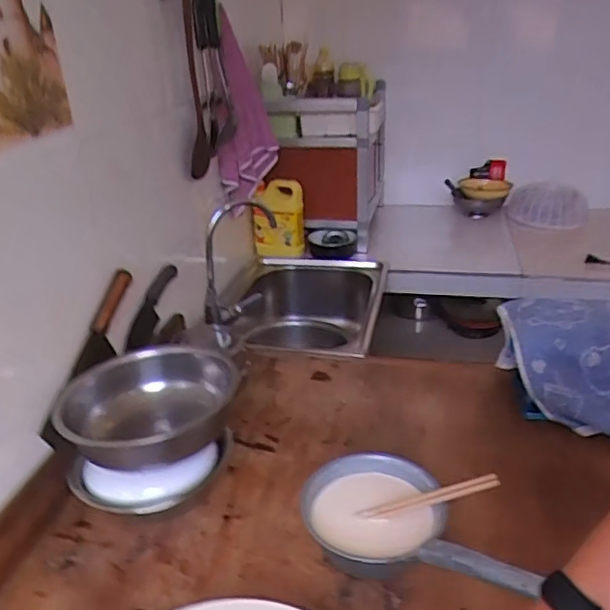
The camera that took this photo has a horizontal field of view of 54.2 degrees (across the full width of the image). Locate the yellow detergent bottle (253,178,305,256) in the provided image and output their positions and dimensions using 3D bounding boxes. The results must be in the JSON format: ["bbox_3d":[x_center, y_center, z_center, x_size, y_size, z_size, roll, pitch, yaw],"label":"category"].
[{"bbox_3d":[-0.077,-0.252,1.707,0.143,0.200,0.085,-4,26,-1],"label":"yellow detergent bottle"}]

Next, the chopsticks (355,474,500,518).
[{"bbox_3d":[0.157,0.247,0.766,0.182,0.015,0.019,-18,25,9],"label":"chopsticks"}]

